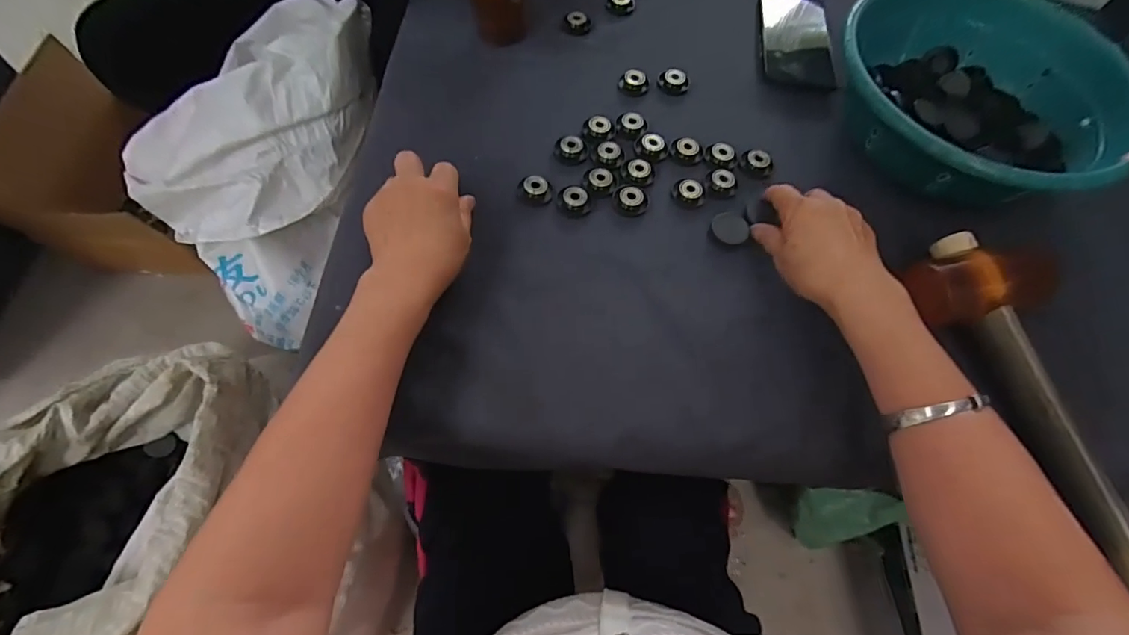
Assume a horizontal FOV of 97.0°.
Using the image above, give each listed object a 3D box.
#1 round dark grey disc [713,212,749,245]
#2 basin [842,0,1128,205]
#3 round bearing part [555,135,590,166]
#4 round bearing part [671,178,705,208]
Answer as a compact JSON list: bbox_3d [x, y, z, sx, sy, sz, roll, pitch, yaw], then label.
[{"bbox_3d":[0.148,-0.079,0.441,0.032,0.005,0.032,1,63,-3],"label":"round dark grey disc"},{"bbox_3d":[0.384,-0.203,0.465,0.252,0.071,0.240,1,63,-3],"label":"basin"},{"bbox_3d":[0.007,-0.162,0.486,0.027,0.014,0.028,1,63,-3],"label":"round bearing part"},{"bbox_3d":[0.116,-0.116,0.462,0.029,0.008,0.026,-18,66,-13],"label":"round bearing part"}]

